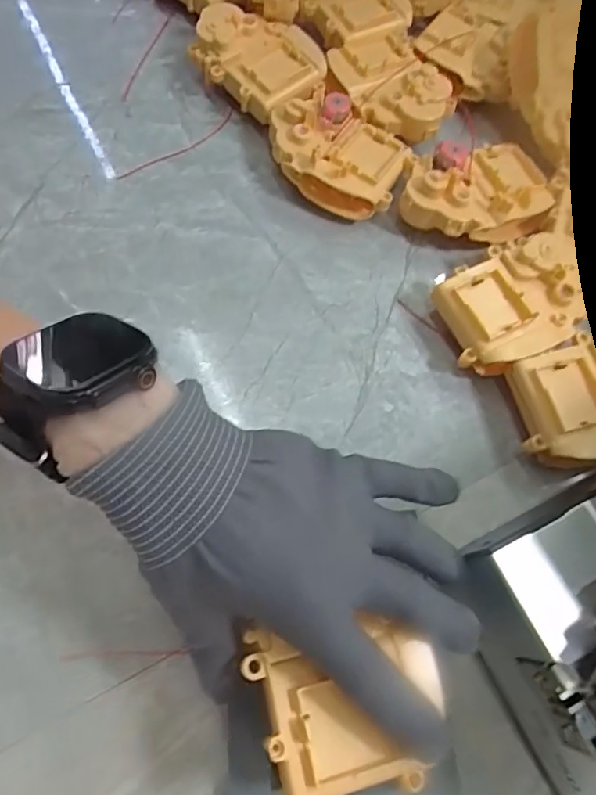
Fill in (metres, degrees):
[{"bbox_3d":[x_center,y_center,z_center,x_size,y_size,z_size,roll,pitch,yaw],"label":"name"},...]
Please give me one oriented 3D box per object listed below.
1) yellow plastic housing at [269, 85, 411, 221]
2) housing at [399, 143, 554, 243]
[{"bbox_3d":[0.025,-0.170,0.374,0.104,0.039,0.072,34,70,10],"label":"yellow plastic housing"},{"bbox_3d":[0.119,-0.138,0.368,0.102,0.041,0.071,-14,69,-8],"label":"housing"}]

